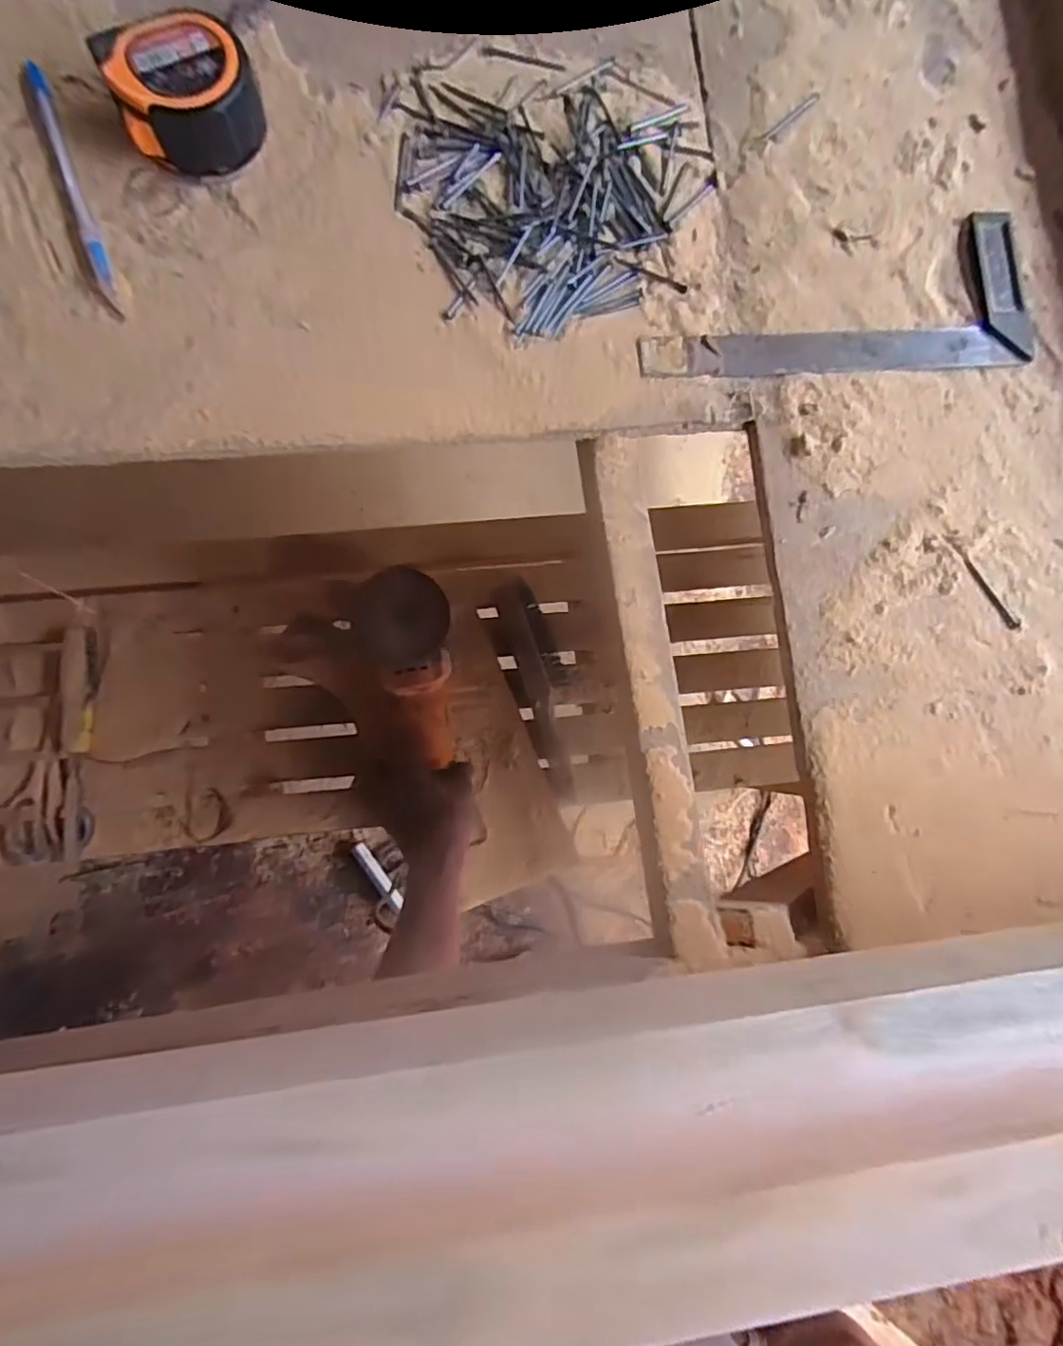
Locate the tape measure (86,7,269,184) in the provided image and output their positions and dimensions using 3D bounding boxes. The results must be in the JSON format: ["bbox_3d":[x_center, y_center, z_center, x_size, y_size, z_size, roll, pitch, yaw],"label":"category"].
[{"bbox_3d":[-0.193,-0.324,0.347,0.074,0.040,0.062,-23,85,-7],"label":"tape measure"}]

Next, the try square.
[{"bbox_3d":[0.190,-0.237,0.386,0.250,0.013,0.097,-4,83,-5],"label":"try square"}]

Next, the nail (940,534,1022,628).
[{"bbox_3d":[0.271,-0.056,0.369,0.009,0.004,0.070,-38,87,-8],"label":"nail"}]

